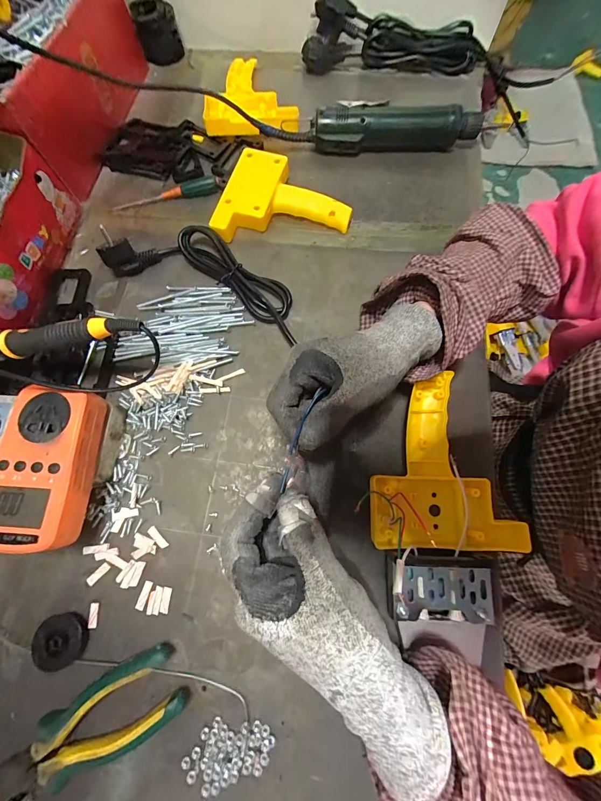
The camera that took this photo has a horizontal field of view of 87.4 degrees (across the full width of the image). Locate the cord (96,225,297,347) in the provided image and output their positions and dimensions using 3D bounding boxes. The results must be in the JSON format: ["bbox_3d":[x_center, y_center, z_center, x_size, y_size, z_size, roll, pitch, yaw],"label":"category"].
[{"bbox_3d":[-0.098,-0.147,0.351,0.229,0.041,0.086,23,74,8],"label":"cord"}]

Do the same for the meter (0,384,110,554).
[{"bbox_3d":[-0.209,0.054,0.259,0.064,0.033,0.122,1,72,2],"label":"meter"}]

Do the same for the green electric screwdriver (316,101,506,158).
[{"bbox_3d":[0.129,-0.355,0.413,0.222,0.044,0.049,5,73,3],"label":"green electric screwdriver"}]

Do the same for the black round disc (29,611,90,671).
[{"bbox_3d":[-0.197,0.198,0.259,0.038,0.014,0.036,0,72,1],"label":"black round disc"}]

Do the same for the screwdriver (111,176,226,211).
[{"bbox_3d":[-0.174,-0.268,0.407,0.144,0.018,0.019,-11,72,-2],"label":"screwdriver"}]

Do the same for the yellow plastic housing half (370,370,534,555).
[{"bbox_3d":[0.126,0.055,0.285,0.119,0.036,0.147,1,72,2],"label":"yellow plastic housing half"}]

